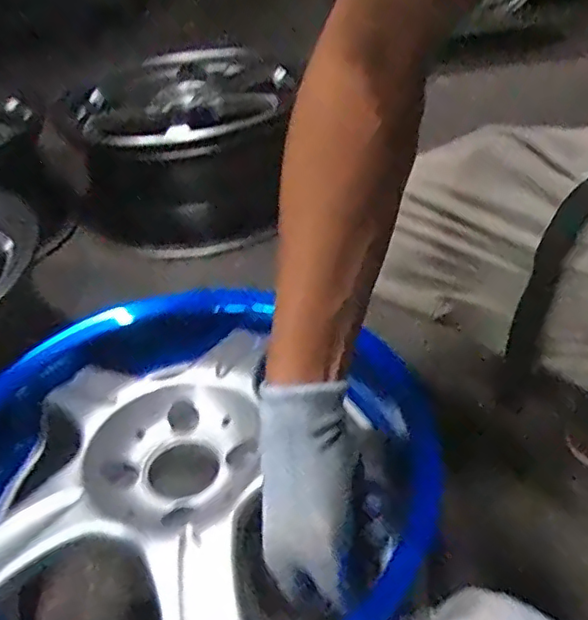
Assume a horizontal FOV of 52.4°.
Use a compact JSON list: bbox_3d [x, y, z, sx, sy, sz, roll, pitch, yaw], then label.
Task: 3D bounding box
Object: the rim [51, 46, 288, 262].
[{"bbox_3d":[-0.194,-0.275,1.070,0.386,0.238,0.450,-8,37,-1],"label":"rim"}]

